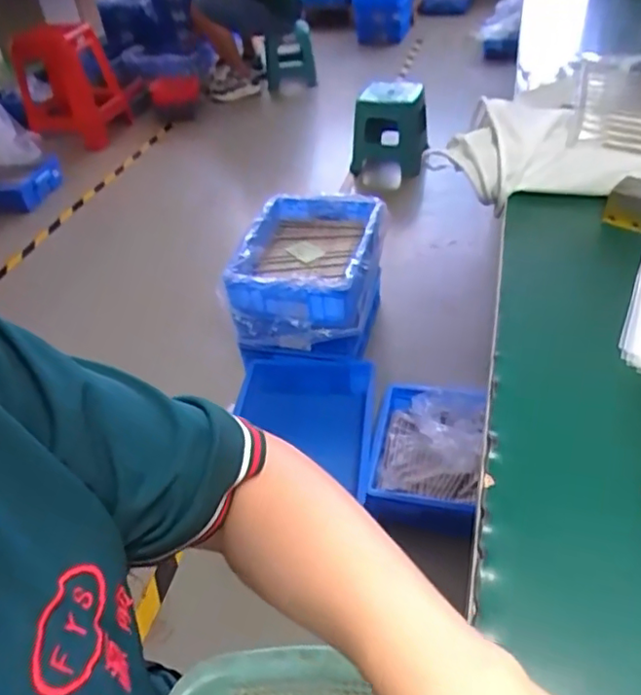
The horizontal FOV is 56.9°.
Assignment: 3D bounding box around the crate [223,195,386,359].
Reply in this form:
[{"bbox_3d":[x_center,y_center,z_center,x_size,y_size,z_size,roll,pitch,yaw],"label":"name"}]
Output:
[{"bbox_3d":[-0.022,-0.170,1.424,0.319,0.227,0.349,1,41,10],"label":"crate"}]

